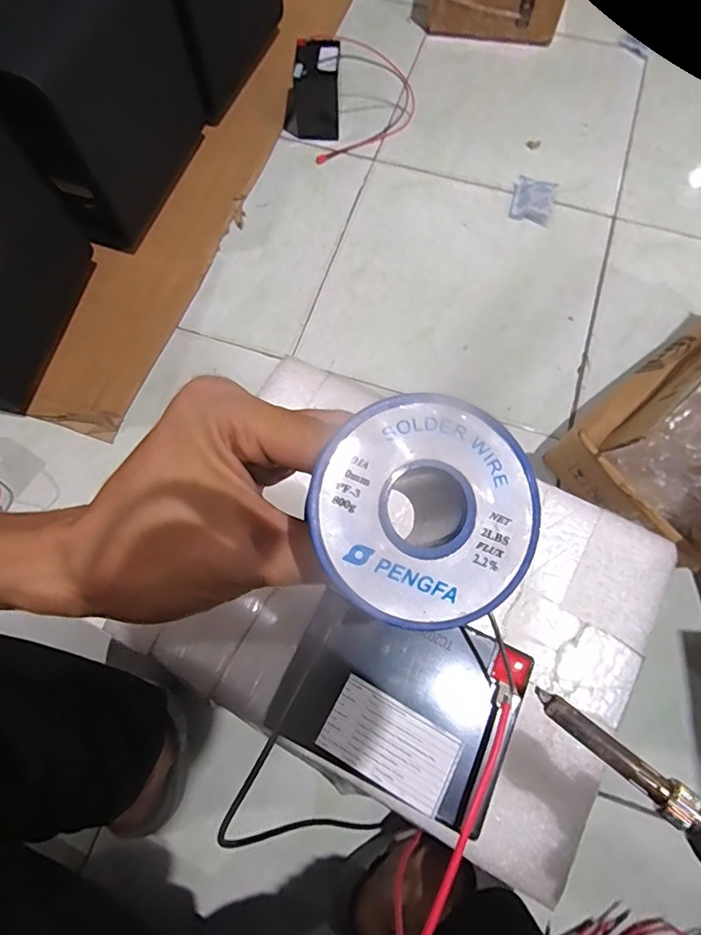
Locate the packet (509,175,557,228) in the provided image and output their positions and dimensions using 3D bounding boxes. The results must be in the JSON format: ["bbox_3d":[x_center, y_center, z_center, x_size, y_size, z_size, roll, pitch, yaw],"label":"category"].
[{"bbox_3d":[0.291,-0.427,0.787,0.063,0.019,0.070,15,73,5],"label":"packet"}]

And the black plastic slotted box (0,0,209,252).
[{"bbox_3d":[-0.521,-0.566,0.718,0.498,0.295,0.320,21,74,7],"label":"black plastic slotted box"}]

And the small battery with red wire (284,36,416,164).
[{"bbox_3d":[-0.003,-0.638,0.816,0.178,0.105,0.222,43,78,13],"label":"small battery with red wire"}]

